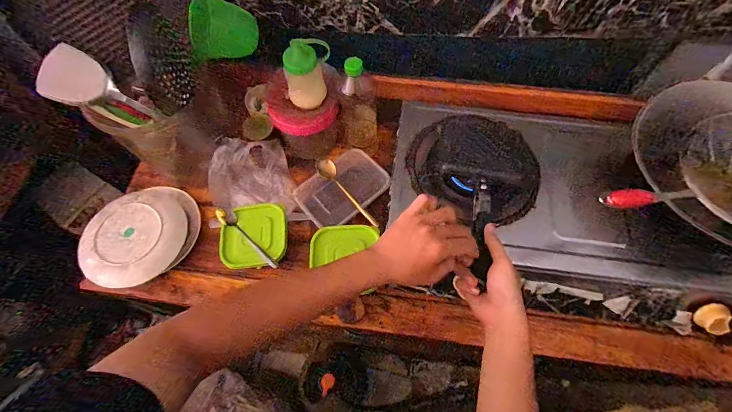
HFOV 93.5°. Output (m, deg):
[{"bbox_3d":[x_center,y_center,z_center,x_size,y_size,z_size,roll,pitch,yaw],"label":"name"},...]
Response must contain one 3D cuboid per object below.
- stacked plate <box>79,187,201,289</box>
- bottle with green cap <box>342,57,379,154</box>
[{"bbox_3d":[-0.449,0.050,0.677,0.198,0.054,0.210,0,65,0],"label":"stacked plate"},{"bbox_3d":[-0.010,-0.213,0.707,0.067,0.245,0.083,-1,65,0],"label":"bottle with green cap"}]

